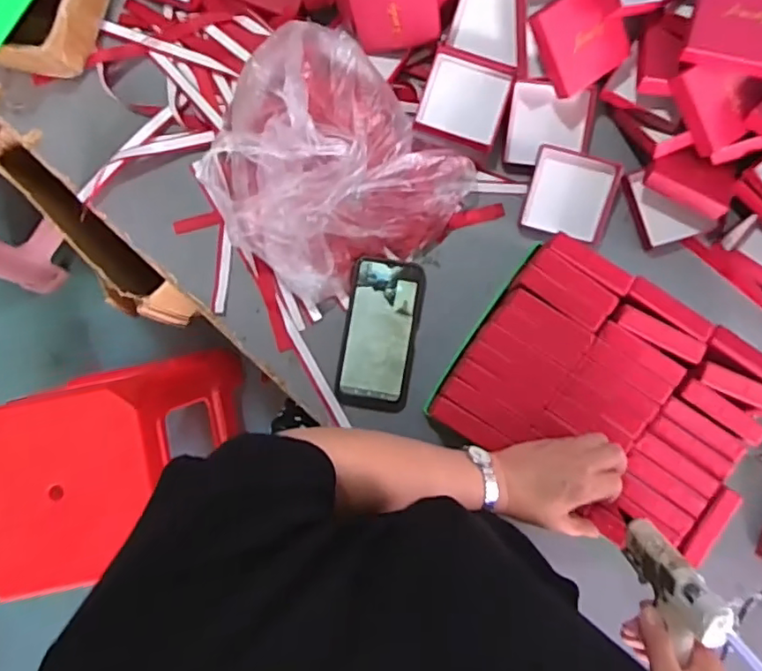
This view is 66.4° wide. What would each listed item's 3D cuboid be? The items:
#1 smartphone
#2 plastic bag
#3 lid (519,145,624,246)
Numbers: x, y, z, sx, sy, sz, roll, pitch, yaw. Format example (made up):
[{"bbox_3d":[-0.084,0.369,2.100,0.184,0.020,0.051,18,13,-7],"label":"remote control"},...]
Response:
[{"bbox_3d":[0.000,-0.001,0.665,0.080,0.010,0.169,8,88,1],"label":"smartphone"},{"bbox_3d":[-0.052,-0.162,0.611,0.231,0.132,0.227,40,89,2],"label":"plastic bag"},{"bbox_3d":[0.216,-0.159,0.665,0.099,0.020,0.092,12,104,-6],"label":"lid"}]

